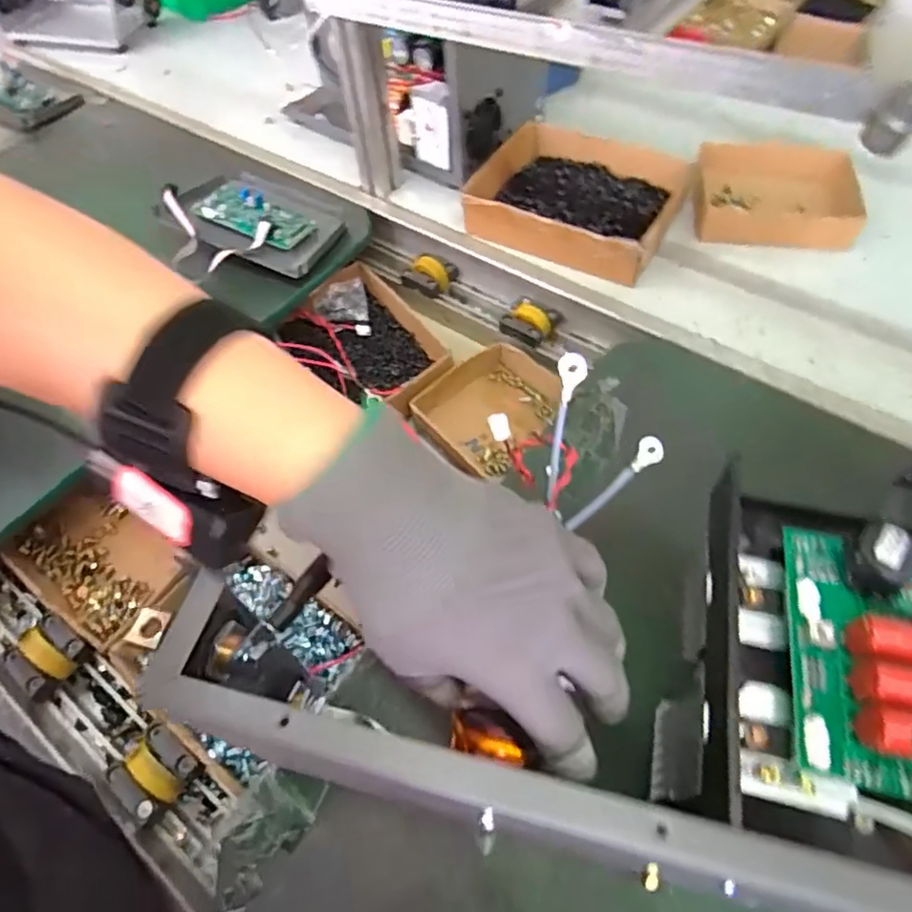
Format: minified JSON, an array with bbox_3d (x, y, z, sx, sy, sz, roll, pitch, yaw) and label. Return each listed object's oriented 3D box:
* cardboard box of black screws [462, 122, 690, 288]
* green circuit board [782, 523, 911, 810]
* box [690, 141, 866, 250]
[{"bbox_3d":[0.144,-0.309,0.708,0.222,0.059,0.193,23,61,18],"label":"cardboard box of black screws"},{"bbox_3d":[0.188,0.084,0.264,0.069,0.029,0.114,11,58,10],"label":"green circuit board"},{"bbox_3d":[0.373,-0.309,0.707,0.182,0.042,0.131,10,58,10],"label":"box"}]

